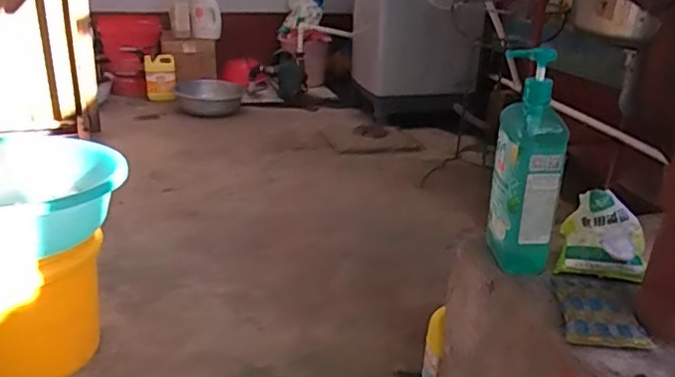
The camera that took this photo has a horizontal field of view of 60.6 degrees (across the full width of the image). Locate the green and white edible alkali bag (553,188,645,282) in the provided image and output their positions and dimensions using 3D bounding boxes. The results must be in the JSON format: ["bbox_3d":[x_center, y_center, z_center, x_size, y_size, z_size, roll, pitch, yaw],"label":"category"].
[{"bbox_3d":[0.353,0.061,0.758,0.110,0.091,0.079,9,24,18],"label":"green and white edible alkali bag"}]

